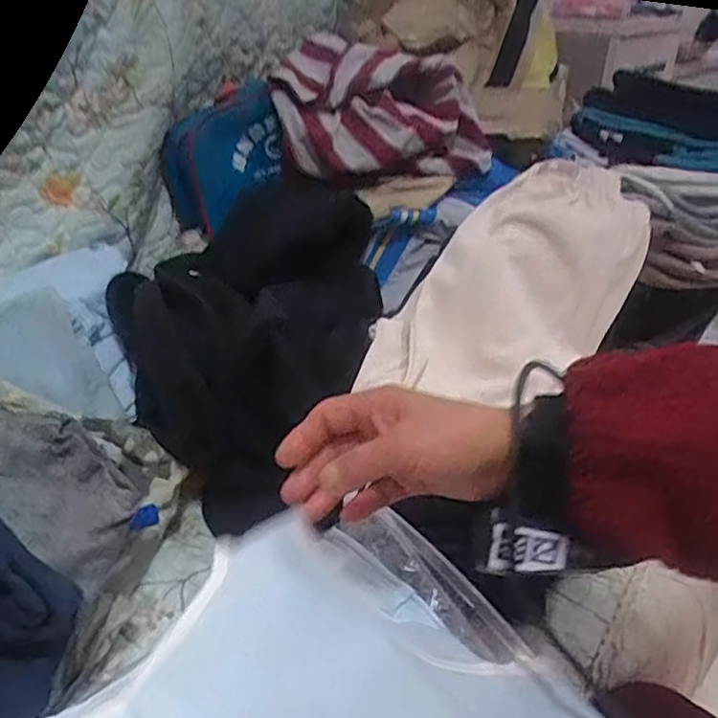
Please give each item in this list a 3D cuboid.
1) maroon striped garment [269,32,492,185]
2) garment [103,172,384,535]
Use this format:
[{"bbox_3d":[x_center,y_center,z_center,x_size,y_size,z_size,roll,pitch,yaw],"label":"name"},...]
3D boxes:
[{"bbox_3d":[0.016,-0.352,0.909,0.275,0.148,0.212,-7,31,-14],"label":"maroon striped garment"},{"bbox_3d":[-0.119,-0.066,0.719,0.241,0.176,0.439,10,44,15],"label":"garment"}]

